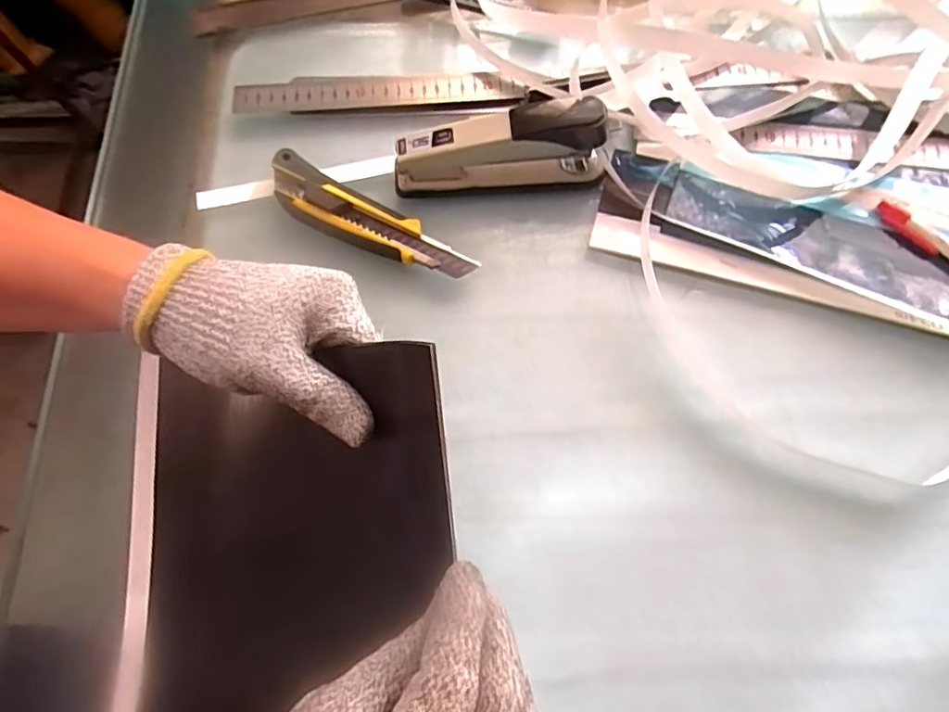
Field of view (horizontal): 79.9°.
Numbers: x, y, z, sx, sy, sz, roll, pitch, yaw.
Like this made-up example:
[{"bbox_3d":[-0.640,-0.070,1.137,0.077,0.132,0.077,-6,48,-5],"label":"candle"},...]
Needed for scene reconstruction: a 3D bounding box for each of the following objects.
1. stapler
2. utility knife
[{"bbox_3d":[0.018,-0.145,0.399,0.146,0.059,0.032,-3,71,1],"label":"stapler"},{"bbox_3d":[-0.078,-0.092,0.403,0.161,0.025,0.039,29,75,11],"label":"utility knife"}]

